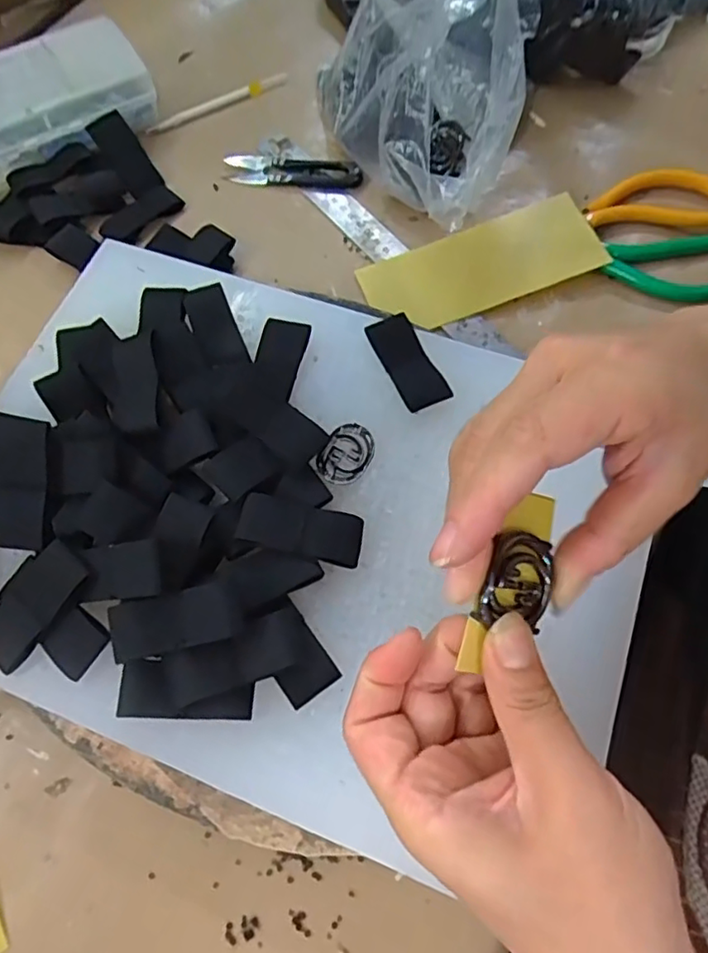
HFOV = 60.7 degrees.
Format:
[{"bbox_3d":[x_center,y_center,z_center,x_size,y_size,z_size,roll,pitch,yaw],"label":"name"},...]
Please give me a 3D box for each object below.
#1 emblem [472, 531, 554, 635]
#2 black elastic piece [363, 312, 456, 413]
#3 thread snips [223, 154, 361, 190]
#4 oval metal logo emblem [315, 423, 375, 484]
[{"bbox_3d":[0.054,0.034,0.199,0.021,0.008,0.032,18,68,11],"label":"emblem"},{"bbox_3d":[0.029,-0.065,0.337,0.026,0.005,0.064,-21,68,-6],"label":"black elastic piece"},{"bbox_3d":[-0.045,-0.228,0.447,0.103,0.009,0.028,9,67,7],"label":"thread snips"},{"bbox_3d":[-0.004,-0.012,0.316,0.024,0.006,0.034,21,70,11],"label":"oval metal logo emblem"}]

